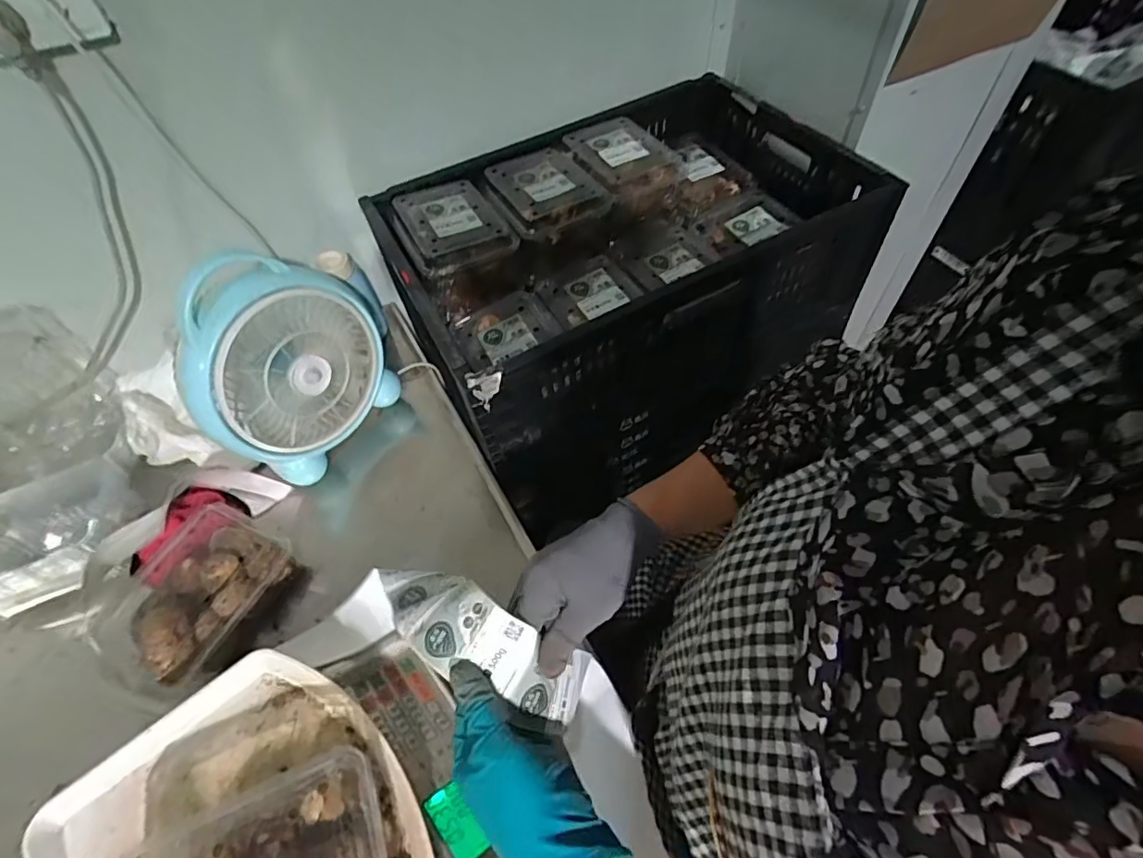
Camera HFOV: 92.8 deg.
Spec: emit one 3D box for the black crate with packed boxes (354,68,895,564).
[{"bbox_3d":[0.075,-0.210,0.822,0.603,0.334,0.409,-29,58,-16],"label":"black crate with packed boxes"}]

